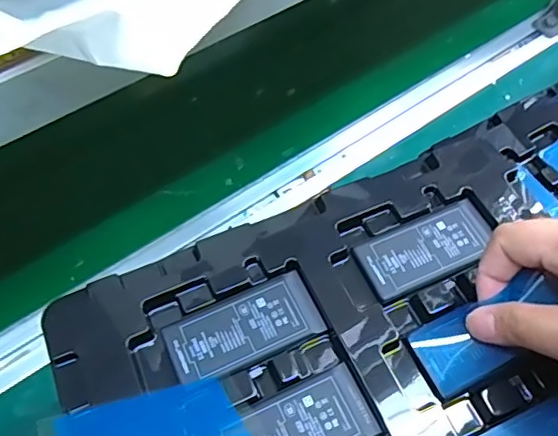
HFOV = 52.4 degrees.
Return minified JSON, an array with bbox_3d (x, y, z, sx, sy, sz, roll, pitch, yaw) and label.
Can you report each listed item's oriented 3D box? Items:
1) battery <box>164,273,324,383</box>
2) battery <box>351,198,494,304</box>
[{"bbox_3d":[-0.018,0.055,0.287,0.076,0.004,0.035,-21,62,-14],"label":"battery"},{"bbox_3d":[0.082,0.017,0.313,0.078,0.004,0.037,-22,62,-15],"label":"battery"}]

